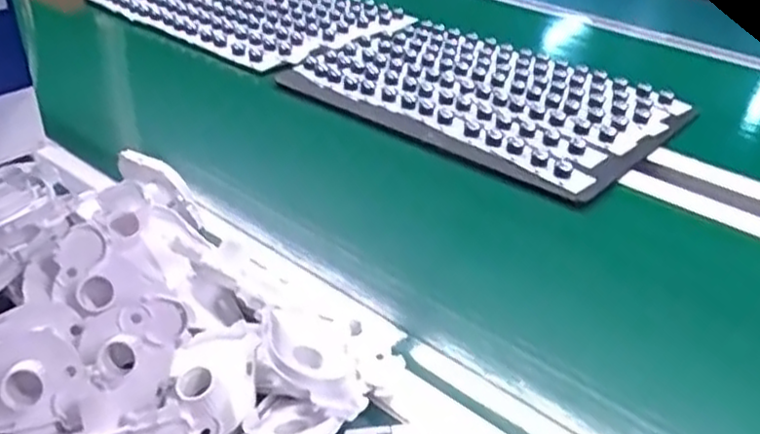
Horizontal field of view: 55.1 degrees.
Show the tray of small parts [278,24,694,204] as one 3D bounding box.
[{"bbox_3d":[0.146,-0.174,1.018,0.478,0.031,0.319,26,41,32],"label":"tray of small parts"}]

